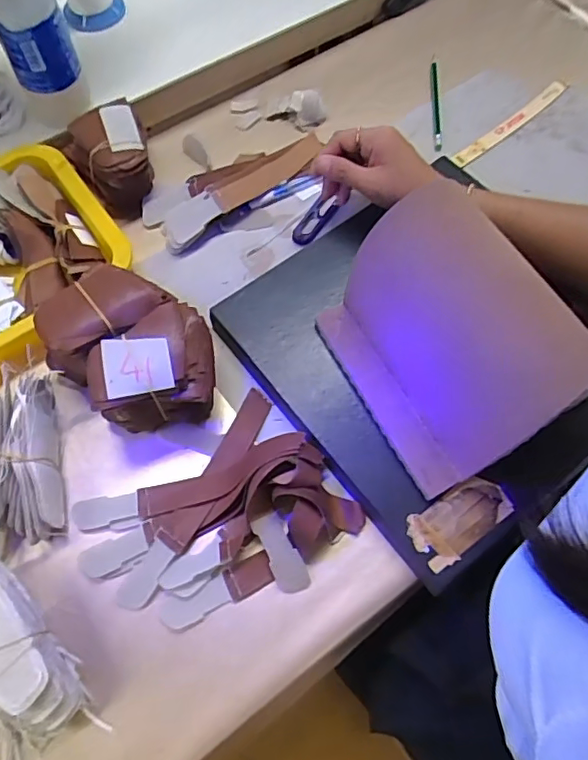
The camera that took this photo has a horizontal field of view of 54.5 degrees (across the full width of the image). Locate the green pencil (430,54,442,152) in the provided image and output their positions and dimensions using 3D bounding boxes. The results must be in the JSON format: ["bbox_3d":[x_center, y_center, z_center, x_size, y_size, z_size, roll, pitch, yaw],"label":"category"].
[{"bbox_3d":[0.162,-0.318,0.653,0.011,0.012,0.148,5,66,1],"label":"green pencil"}]

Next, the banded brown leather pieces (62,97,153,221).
[{"bbox_3d":[-0.180,-0.222,0.576,0.075,0.066,0.090,-27,69,-12],"label":"banded brown leather pieces"}]

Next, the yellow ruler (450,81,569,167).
[{"bbox_3d":[0.244,-0.287,0.639,0.176,0.005,0.017,-39,84,-15],"label":"yellow ruler"}]

